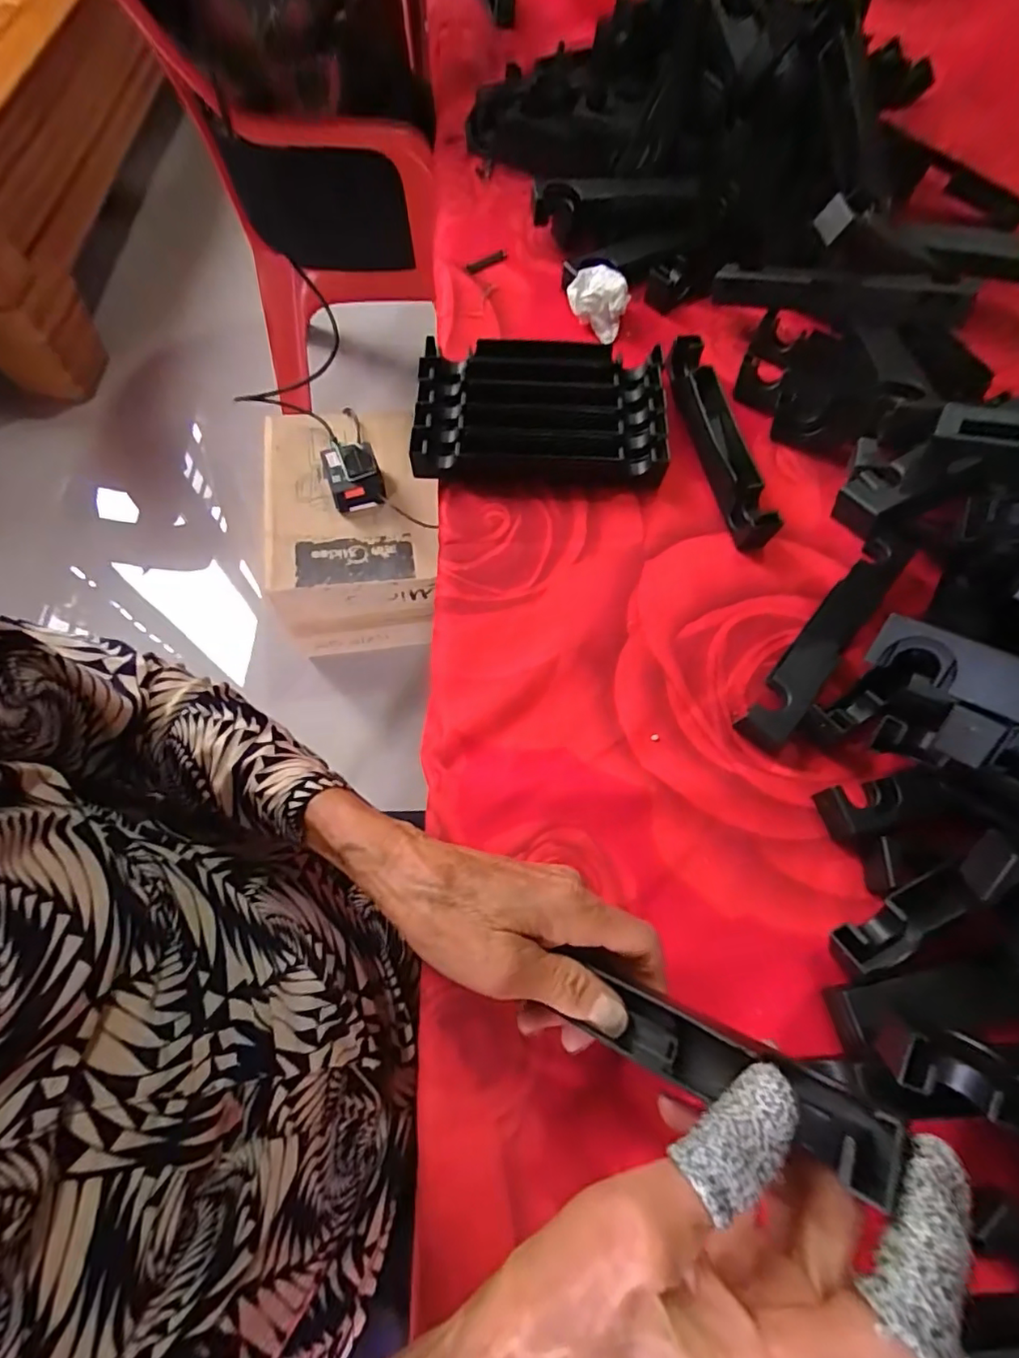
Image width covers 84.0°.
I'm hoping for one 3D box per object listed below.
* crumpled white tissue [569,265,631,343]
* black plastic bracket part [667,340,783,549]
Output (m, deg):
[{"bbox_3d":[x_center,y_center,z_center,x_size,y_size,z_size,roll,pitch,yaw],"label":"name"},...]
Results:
[{"bbox_3d":[0.080,-0.342,0.510,0.051,0.035,0.043,25,67,8],"label":"crumpled white tissue"},{"bbox_3d":[0.164,-0.191,0.451,0.028,0.032,0.192,-7,66,-6],"label":"black plastic bracket part"}]

